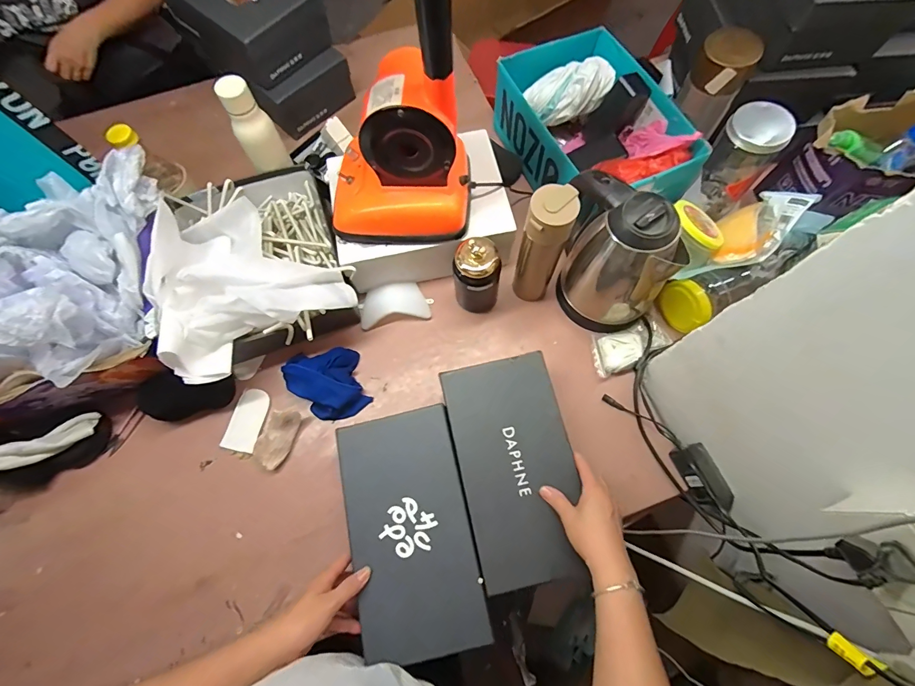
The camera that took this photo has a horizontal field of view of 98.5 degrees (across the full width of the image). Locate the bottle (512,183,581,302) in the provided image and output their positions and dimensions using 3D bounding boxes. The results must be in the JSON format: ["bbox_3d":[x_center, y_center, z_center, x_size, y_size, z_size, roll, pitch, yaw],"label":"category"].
[{"bbox_3d":[0.131,-0.142,0.623,0.062,0.240,0.064,-1,72,2],"label":"bottle"}]

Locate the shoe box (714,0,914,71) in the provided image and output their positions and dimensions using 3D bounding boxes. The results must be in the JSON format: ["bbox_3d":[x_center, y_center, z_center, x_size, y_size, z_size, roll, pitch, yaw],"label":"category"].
[{"bbox_3d":[0.552,-0.593,0.636,0.184,0.105,0.292,-9,71,-1],"label":"shoe box"}]

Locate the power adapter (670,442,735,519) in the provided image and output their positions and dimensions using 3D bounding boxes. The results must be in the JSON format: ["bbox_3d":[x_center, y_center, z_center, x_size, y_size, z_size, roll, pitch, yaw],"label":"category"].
[{"bbox_3d":[0.367,0.204,0.585,0.038,0.049,0.103,-22,72,-5],"label":"power adapter"}]

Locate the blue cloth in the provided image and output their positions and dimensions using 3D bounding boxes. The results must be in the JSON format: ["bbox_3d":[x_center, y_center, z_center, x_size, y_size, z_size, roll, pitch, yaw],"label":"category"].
[{"bbox_3d":[-0.224,0.067,0.666,0.128,0.039,0.130,-21,72,-5],"label":"blue cloth"}]

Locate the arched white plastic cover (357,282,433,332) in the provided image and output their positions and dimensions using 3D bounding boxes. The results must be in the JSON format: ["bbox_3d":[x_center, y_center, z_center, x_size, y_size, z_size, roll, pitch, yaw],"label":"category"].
[{"bbox_3d":[-0.114,-0.071,0.717,0.127,0.023,0.070,-11,72,-1],"label":"arched white plastic cover"}]

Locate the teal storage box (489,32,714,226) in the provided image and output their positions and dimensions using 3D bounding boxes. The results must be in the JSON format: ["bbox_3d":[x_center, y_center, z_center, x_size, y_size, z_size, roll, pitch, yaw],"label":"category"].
[{"bbox_3d":[0.241,-0.384,0.742,0.245,0.134,0.335,-23,72,-5],"label":"teal storage box"}]

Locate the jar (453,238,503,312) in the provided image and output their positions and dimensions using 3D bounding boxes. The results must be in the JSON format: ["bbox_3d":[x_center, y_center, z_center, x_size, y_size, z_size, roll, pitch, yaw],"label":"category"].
[{"bbox_3d":[0.033,-0.110,0.656,0.071,0.154,0.072,-18,72,-3],"label":"jar"}]

